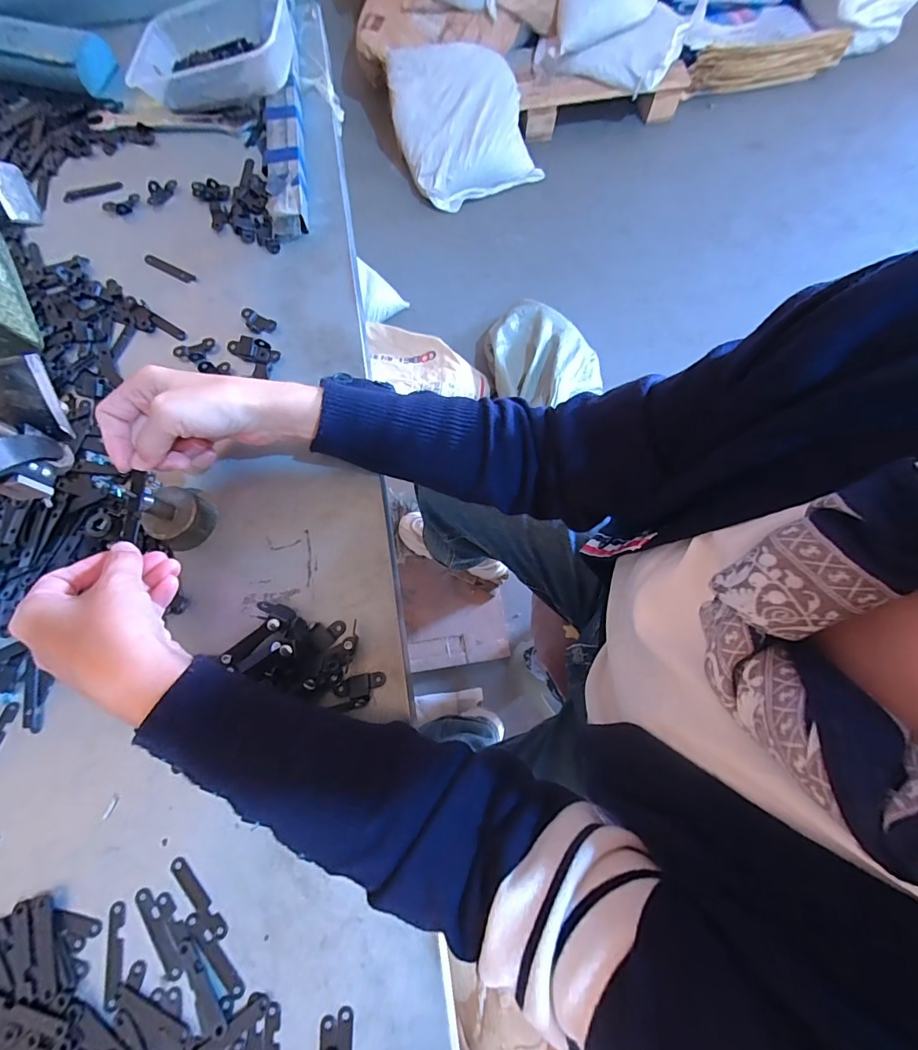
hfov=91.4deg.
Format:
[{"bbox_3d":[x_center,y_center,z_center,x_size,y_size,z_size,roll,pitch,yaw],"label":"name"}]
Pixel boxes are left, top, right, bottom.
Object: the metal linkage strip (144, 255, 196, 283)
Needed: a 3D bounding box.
[{"bbox_3d":[-0.262,-0.231,0.404,0.055,0.004,0.011,27,75,8],"label":"metal linkage strip"}]

